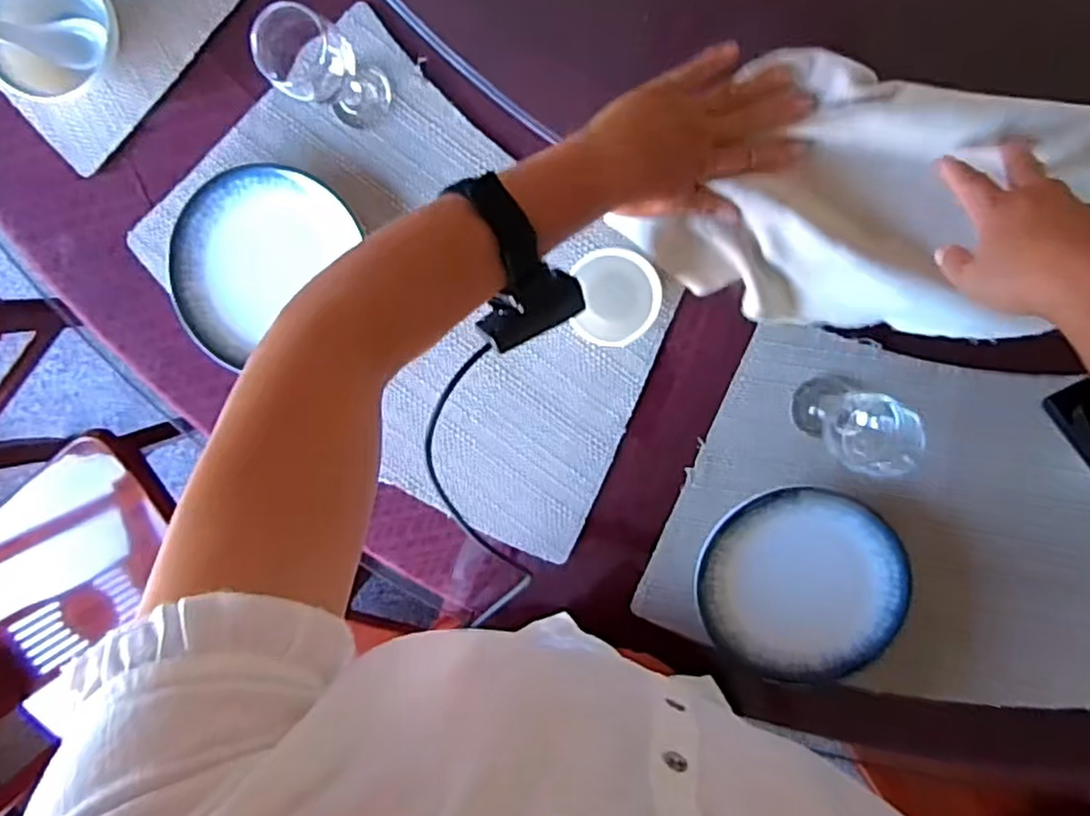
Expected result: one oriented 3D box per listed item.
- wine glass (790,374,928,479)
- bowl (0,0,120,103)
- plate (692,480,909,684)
[{"bbox_3d":[0.235,0.011,0.533,0.060,0.121,0.062,1,100,4],"label":"wine glass"},{"bbox_3d":[-0.399,-0.310,0.574,0.111,0.051,0.105,1,100,4],"label":"bowl"},{"bbox_3d":[0.222,0.155,0.609,0.170,0.015,0.165,1,100,4],"label":"plate"}]

